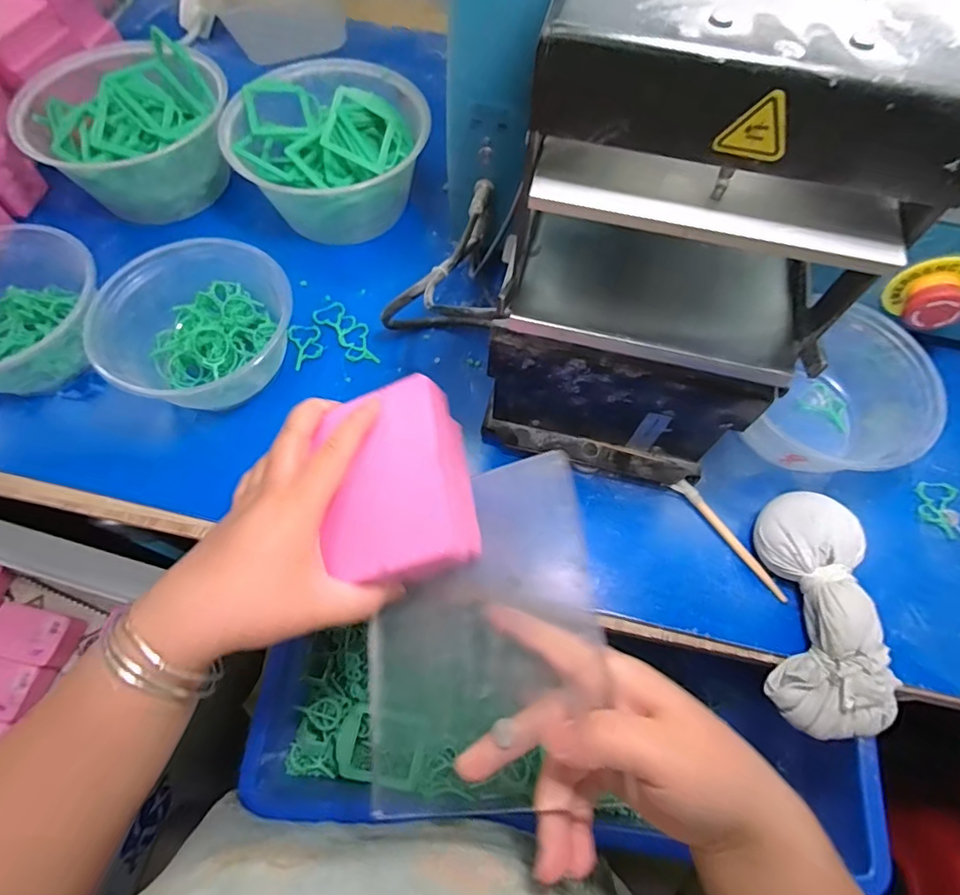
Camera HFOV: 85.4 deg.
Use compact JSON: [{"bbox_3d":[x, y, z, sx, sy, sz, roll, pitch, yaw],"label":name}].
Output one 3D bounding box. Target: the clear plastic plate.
[{"bbox_3d":[-0.002,0.097,0.283,0.131,0.008,0.165,-16,62,19],"label":"clear plastic plate"}]

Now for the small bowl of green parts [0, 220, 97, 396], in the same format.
[{"bbox_3d":[-0.351,-0.105,0.398,0.131,0.069,0.139,1,65,-2],"label":"small bowl of green parts"}]

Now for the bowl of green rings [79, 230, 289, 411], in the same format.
[{"bbox_3d":[-0.209,-0.091,0.392,0.129,0.062,0.117,-34,70,-16],"label":"bowl of green rings"}]

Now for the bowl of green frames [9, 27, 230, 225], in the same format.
[{"bbox_3d":[-0.304,-0.282,0.456,0.163,0.090,0.155,1,65,-2],"label":"bowl of green frames"}]

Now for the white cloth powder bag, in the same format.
[{"bbox_3d":[0.207,0.098,0.319,0.056,0.040,0.138,5,65,1],"label":"white cloth powder bag"}]

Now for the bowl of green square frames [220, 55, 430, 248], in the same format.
[{"bbox_3d":[-0.127,-0.264,0.458,0.151,0.092,0.142,1,65,-2],"label":"bowl of green square frames"}]

